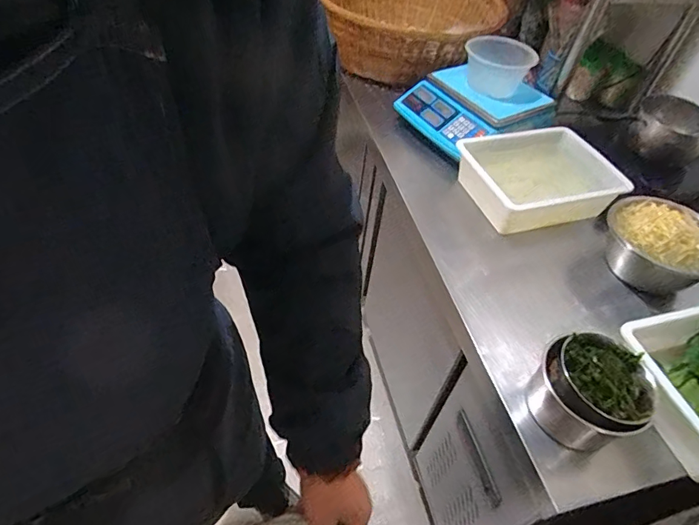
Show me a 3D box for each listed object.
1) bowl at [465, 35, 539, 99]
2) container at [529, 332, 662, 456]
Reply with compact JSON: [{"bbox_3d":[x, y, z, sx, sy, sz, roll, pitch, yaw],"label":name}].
[{"bbox_3d":[0.353,-0.471,1.077,0.159,0.090,0.141,20,50,11],"label":"bowl"},{"bbox_3d":[0.352,0.191,0.664,0.148,0.115,0.138,3,49,-4],"label":"container"}]

